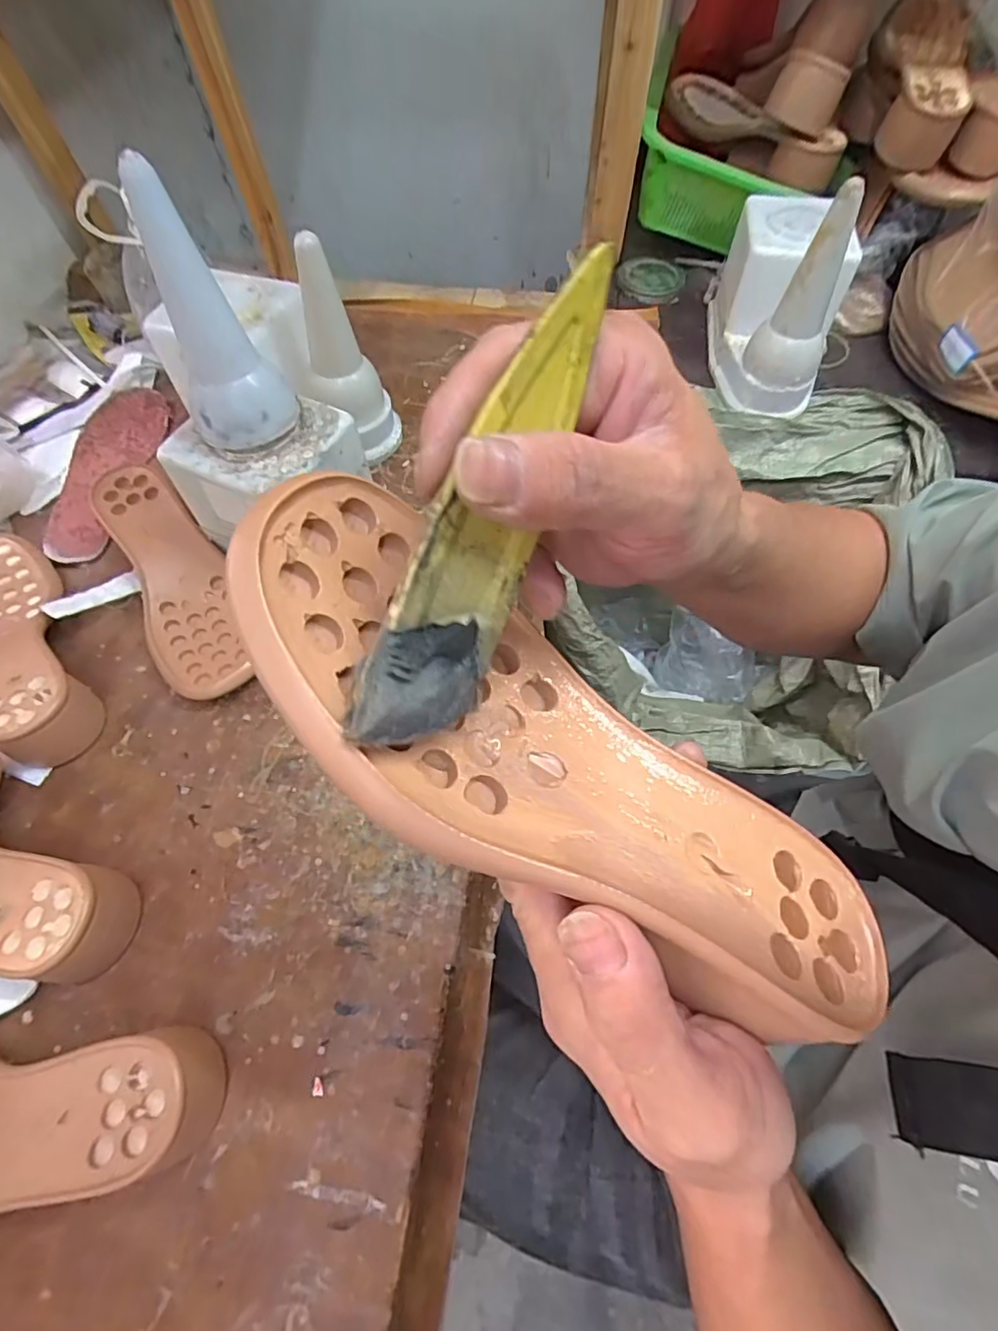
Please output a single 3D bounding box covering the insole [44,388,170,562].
[{"bbox_3d":[-0.381,-0.192,0.556,0.069,0.006,0.219,4,61,1],"label":"insole"}]

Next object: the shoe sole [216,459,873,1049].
[{"bbox_3d":[0.021,0.033,0.173,0.222,0.033,0.081,36,65,-5],"label":"shoe sole"}]

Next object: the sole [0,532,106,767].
[{"bbox_3d":[-0.376,-0.026,0.444,0.087,0.045,0.237,-38,68,-19],"label":"sole"}]

